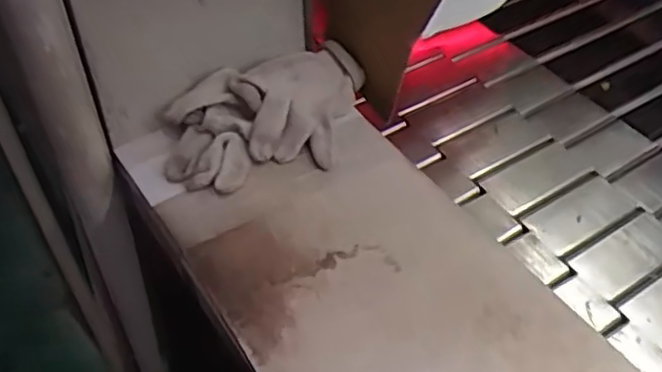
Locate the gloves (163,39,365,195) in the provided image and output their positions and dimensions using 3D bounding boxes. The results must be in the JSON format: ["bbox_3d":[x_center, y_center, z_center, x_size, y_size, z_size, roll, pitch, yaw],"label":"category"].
[{"bbox_3d":[-0.055,-0.075,0.696,0.247,0.049,0.145,-30,55,-26],"label":"gloves"}]

